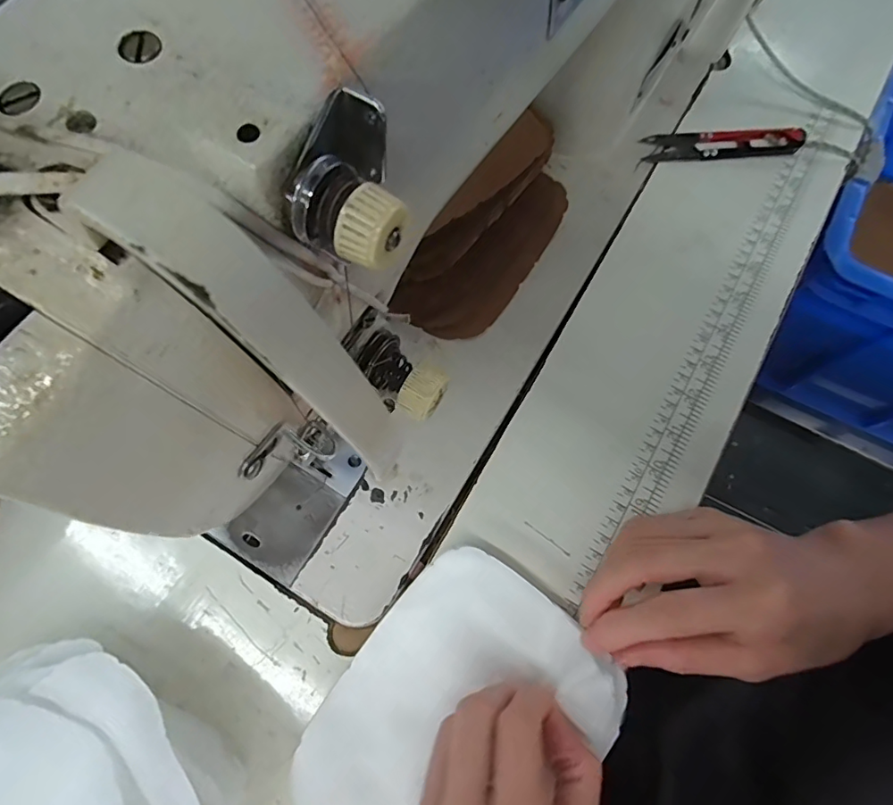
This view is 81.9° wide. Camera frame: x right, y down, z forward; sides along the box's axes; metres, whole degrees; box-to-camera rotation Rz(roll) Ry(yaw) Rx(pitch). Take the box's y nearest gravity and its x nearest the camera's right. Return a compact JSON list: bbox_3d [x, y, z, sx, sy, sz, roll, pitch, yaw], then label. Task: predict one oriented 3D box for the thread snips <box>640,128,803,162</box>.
[{"bbox_3d":[0.186,-0.175,0.347,0.100,0.012,0.020,-1,73,0],"label":"thread snips"}]

